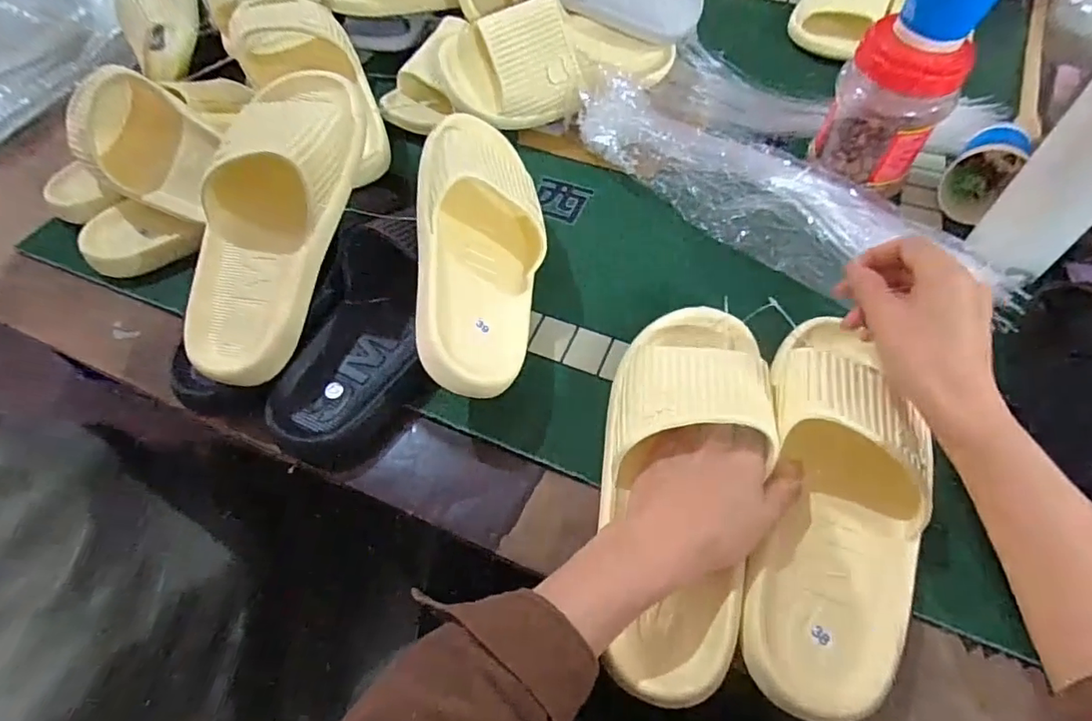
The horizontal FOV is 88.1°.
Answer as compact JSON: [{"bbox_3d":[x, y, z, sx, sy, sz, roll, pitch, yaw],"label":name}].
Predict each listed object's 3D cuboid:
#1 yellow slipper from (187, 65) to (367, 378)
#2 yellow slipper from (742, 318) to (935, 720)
[{"bbox_3d":[-0.200,-0.107,0.409,0.083,0.079,0.245,13,83,10],"label":"yellow slipper"},{"bbox_3d":[0.184,0.084,0.358,0.094,0.062,0.250,12,68,10],"label":"yellow slipper"}]

